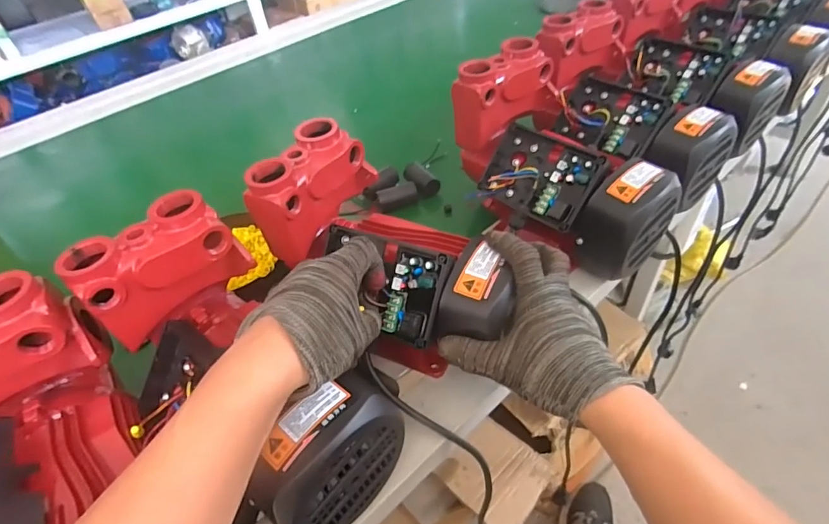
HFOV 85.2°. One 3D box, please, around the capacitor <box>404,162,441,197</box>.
[{"bbox_3d":[0.010,-0.124,0.678,0.038,0.033,0.052,-28,48,-19],"label":"capacitor"}]

